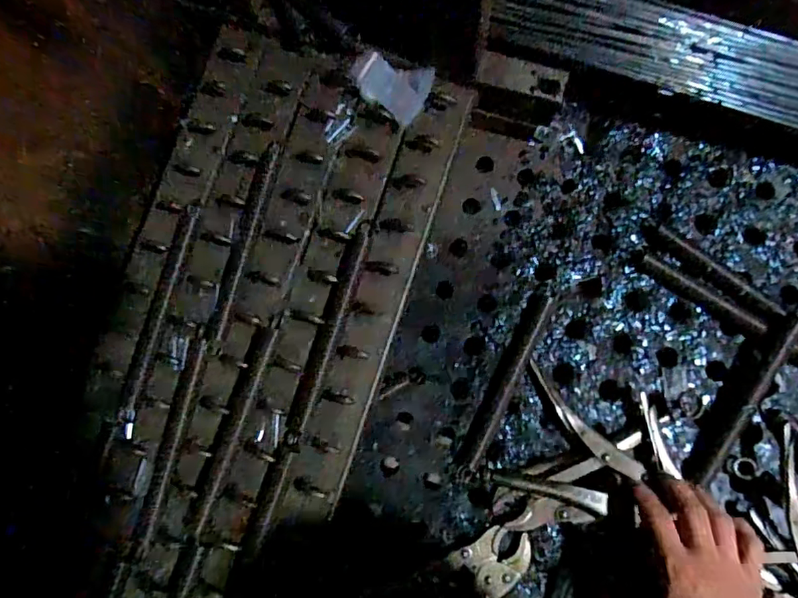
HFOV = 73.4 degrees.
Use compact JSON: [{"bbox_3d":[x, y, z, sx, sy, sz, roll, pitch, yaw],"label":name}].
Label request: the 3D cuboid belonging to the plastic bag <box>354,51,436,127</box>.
[{"bbox_3d":[-0.010,-0.212,0.541,0.080,0.014,0.057,20,84,7],"label":"plastic bag"}]

